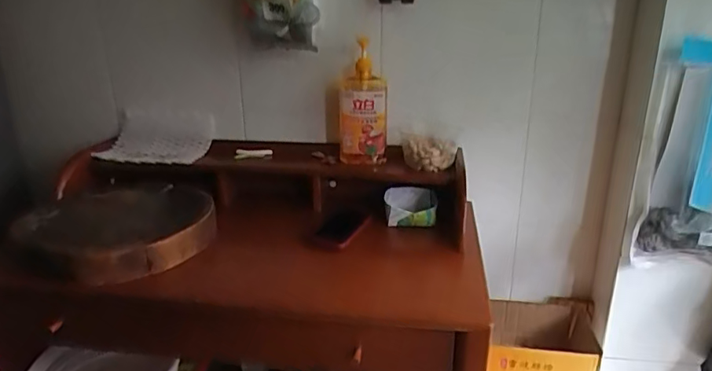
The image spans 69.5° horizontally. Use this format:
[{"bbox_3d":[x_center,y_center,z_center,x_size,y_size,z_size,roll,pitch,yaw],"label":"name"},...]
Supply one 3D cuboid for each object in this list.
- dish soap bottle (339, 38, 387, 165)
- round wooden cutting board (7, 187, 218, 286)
[{"bbox_3d":[0.011,-0.159,1.082,0.108,0.222,0.080,-6,19,1],"label":"dish soap bottle"},{"bbox_3d":[-0.438,0.081,0.985,0.316,0.066,0.303,-5,19,2],"label":"round wooden cutting board"}]

